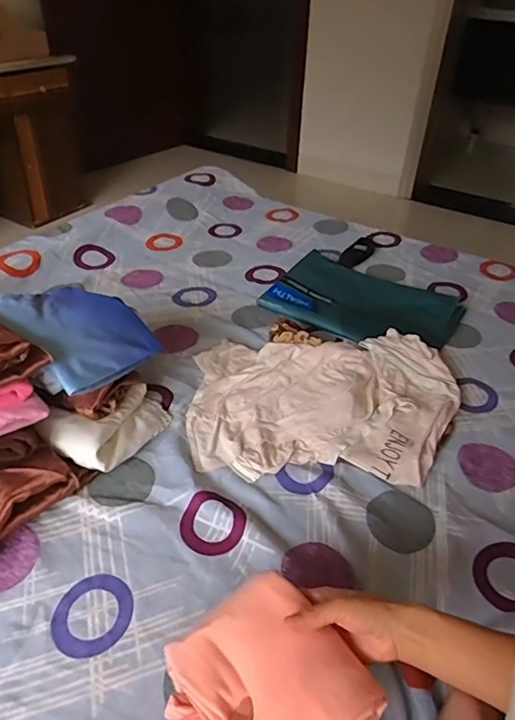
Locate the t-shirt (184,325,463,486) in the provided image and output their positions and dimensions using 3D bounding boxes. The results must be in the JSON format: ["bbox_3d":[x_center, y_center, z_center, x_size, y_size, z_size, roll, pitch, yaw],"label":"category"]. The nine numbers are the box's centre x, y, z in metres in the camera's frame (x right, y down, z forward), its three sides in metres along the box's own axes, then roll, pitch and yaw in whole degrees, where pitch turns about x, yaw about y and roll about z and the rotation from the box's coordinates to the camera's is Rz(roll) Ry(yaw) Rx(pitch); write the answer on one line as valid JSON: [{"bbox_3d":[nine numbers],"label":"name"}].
[{"bbox_3d":[0.112,0.063,0.880,0.435,0.047,0.306,3,39,0],"label":"t-shirt"}]

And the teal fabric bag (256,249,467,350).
[{"bbox_3d":[0.229,-0.125,1.130,0.381,0.037,0.265,23,43,22],"label":"teal fabric bag"}]

